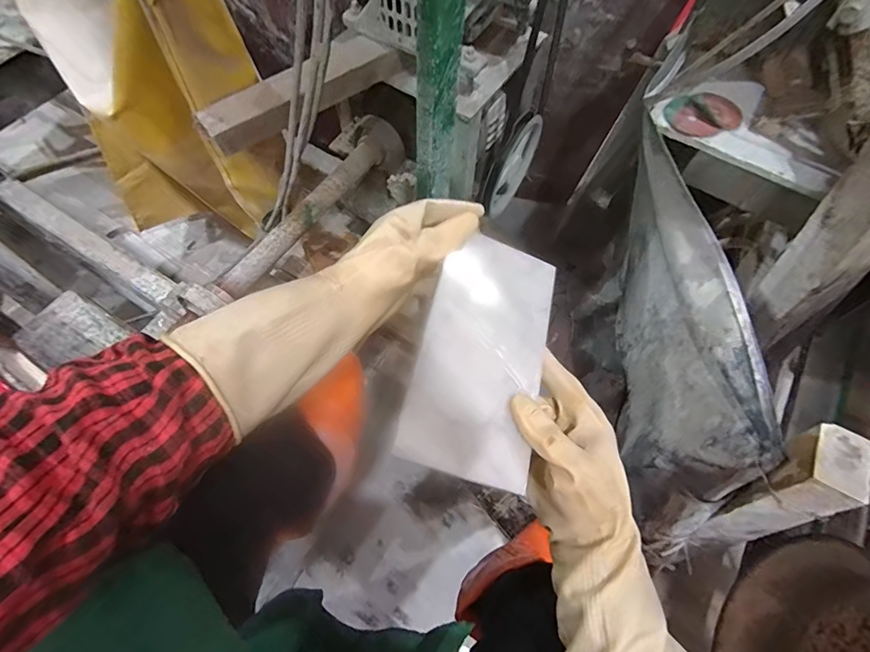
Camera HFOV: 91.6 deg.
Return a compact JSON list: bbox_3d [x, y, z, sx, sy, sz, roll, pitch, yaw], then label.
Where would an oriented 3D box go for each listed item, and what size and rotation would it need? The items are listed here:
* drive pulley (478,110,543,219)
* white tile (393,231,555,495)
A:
[{"bbox_3d":[0.143,-0.314,0.852,0.040,0.211,0.216,31,67,13],"label":"drive pulley"},{"bbox_3d":[0.039,0.017,0.327,0.097,0.010,0.192,21,65,-13],"label":"white tile"}]

